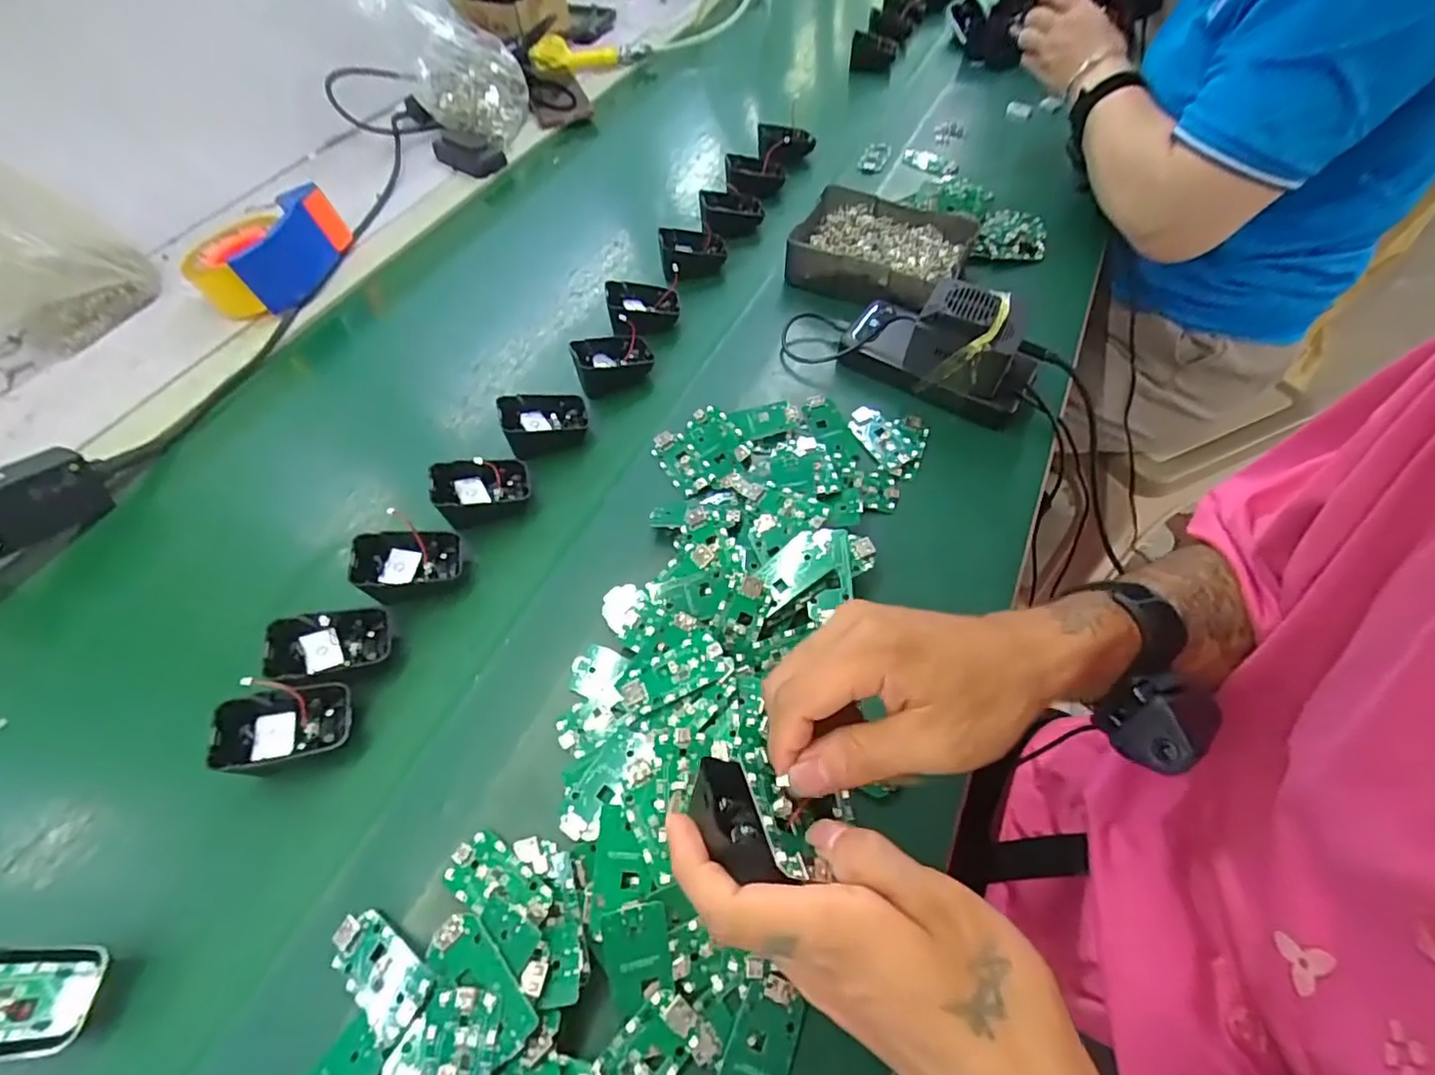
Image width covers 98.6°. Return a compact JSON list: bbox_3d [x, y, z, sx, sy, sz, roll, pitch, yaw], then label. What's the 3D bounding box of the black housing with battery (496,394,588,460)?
[{"bbox_3d":[-0.141,-0.095,0.502,0.069,0.031,0.048,-21,58,-10],"label":"black housing with battery"}]

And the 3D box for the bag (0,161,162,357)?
[{"bbox_3d":[-0.642,-0.270,0.581,0.071,0.153,0.136,31,63,22],"label":"bag"}]

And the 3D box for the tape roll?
[{"bbox_3d":[-0.477,-0.301,0.646,0.133,0.072,0.133,10,58,10],"label":"tape roll"}]

